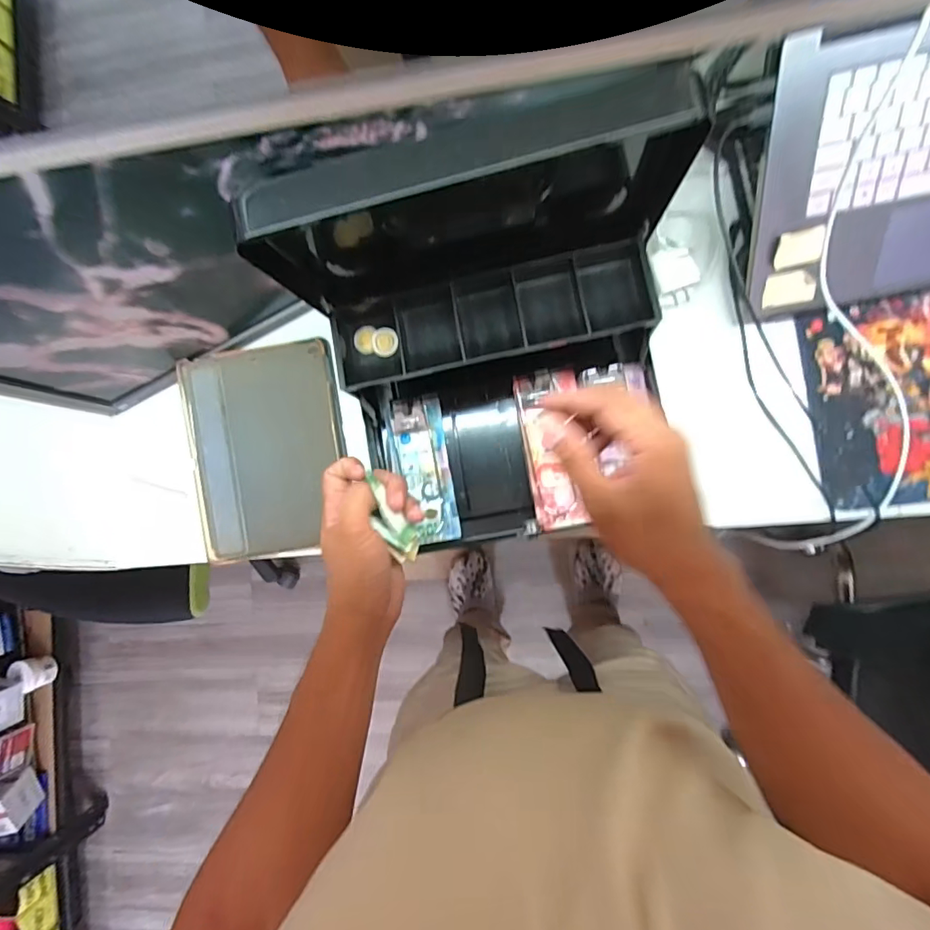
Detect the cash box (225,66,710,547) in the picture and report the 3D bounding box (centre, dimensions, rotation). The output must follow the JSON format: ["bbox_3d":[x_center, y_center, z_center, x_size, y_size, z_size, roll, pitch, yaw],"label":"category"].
[{"bbox_3d":[0.021,-0.096,0.438,0.303,0.299,0.316,-8,85,7],"label":"cash box"}]

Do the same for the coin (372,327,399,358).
[{"bbox_3d":[-0.078,-0.121,0.509,0.026,0.004,0.029,-1,86,8],"label":"coin"}]

